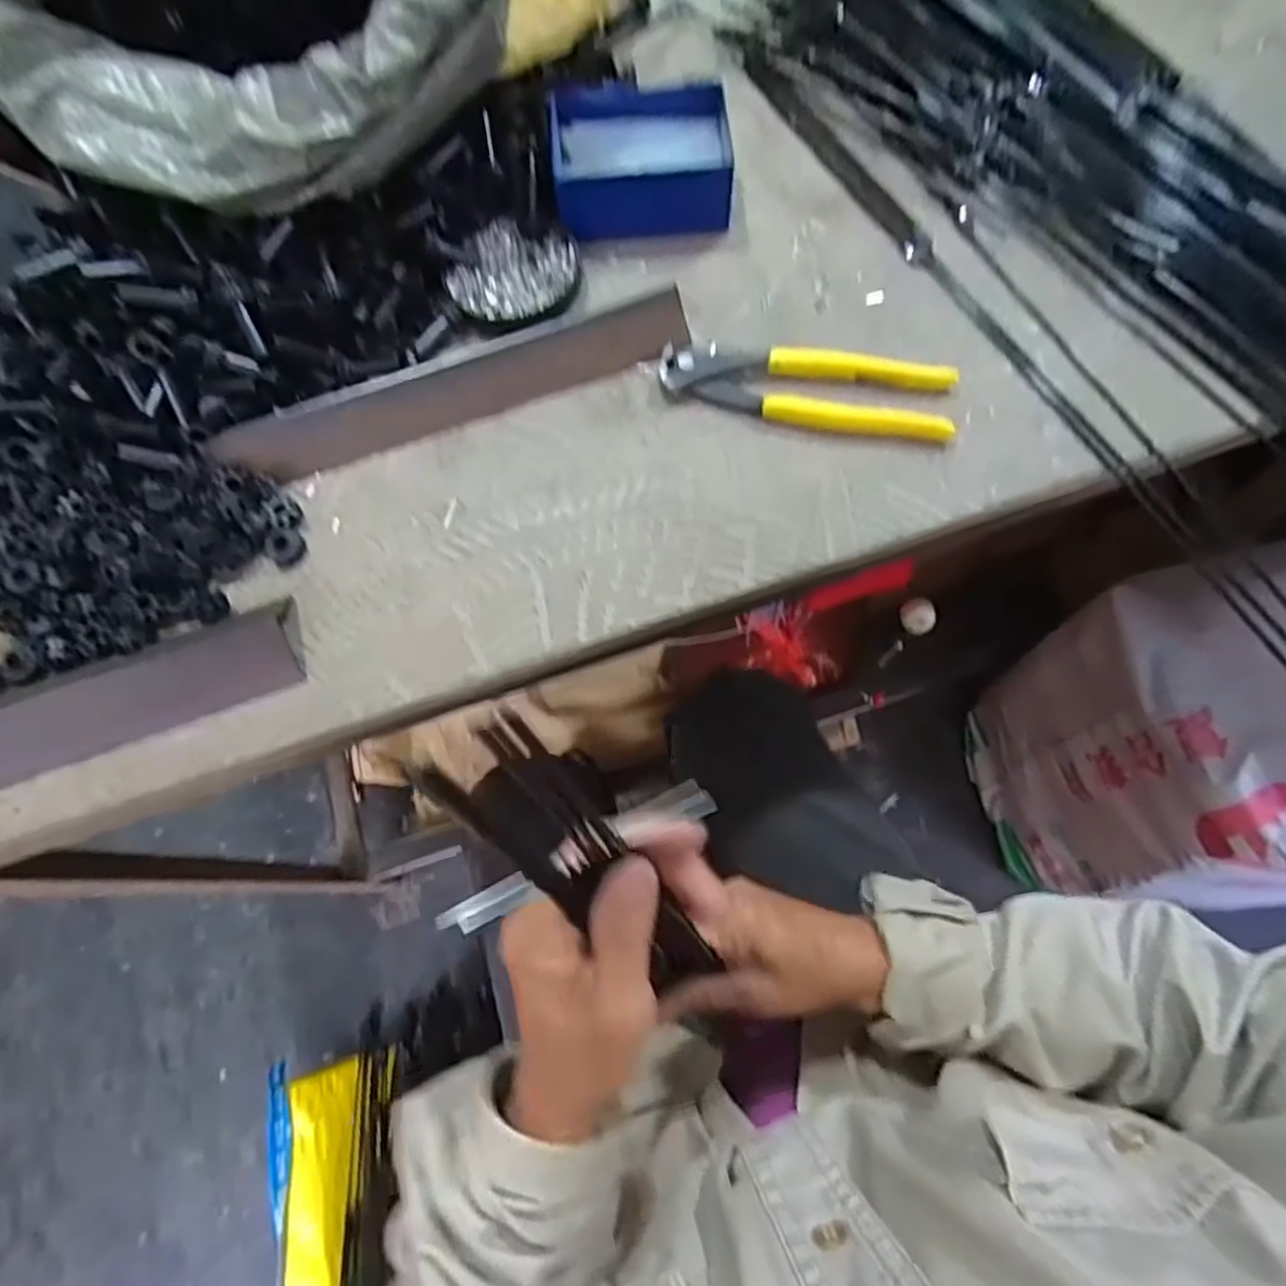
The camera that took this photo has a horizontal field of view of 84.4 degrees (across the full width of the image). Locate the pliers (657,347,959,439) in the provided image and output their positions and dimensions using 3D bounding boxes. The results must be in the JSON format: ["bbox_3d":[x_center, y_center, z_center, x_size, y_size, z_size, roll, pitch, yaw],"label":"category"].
[{"bbox_3d":[0.093,-0.146,0.402,0.161,0.017,0.050,12,72,7],"label":"pliers"}]

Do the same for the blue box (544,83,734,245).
[{"bbox_3d":[-0.001,-0.310,0.453,0.109,0.041,0.092,-4,71,2],"label":"blue box"}]

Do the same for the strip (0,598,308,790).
[{"bbox_3d":[-0.297,0.033,0.342,0.249,0.031,0.049,-19,71,-3],"label":"strip"}]

